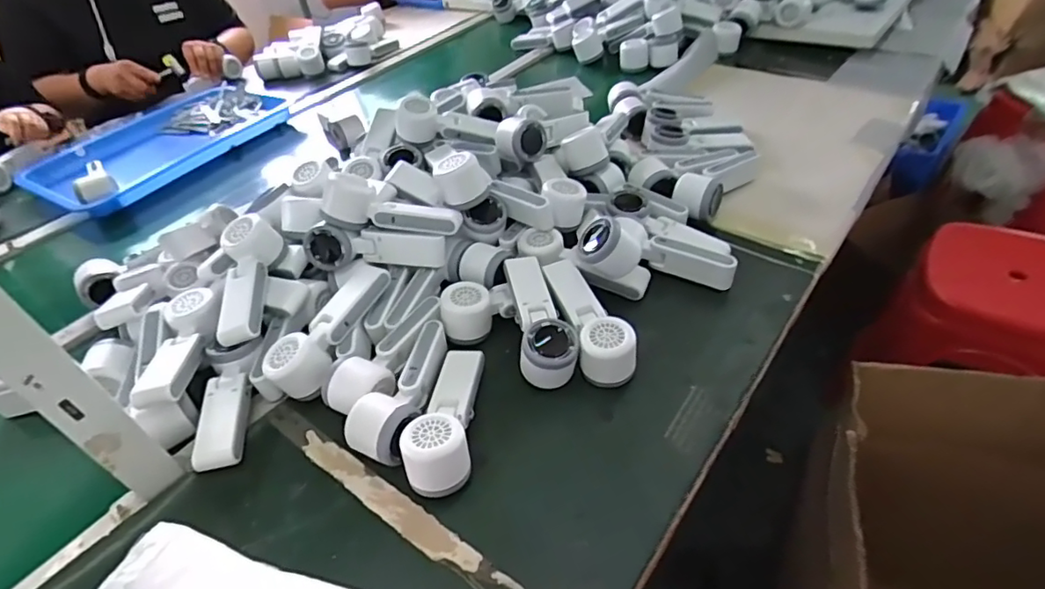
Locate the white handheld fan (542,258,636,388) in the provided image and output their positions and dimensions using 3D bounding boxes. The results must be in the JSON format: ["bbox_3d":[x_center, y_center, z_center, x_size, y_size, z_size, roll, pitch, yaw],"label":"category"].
[{"bbox_3d":[0.075,0.027,0.623,0.056,0.050,0.162,-15,44,-7],"label":"white handheld fan"}]

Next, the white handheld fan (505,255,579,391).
[{"bbox_3d":[0.020,0.027,0.623,0.060,0.058,0.158,-11,43,-3],"label":"white handheld fan"}]

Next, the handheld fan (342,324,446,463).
[{"bbox_3d":[-0.119,0.096,0.576,0.059,0.058,0.166,8,46,17],"label":"handheld fan"}]

